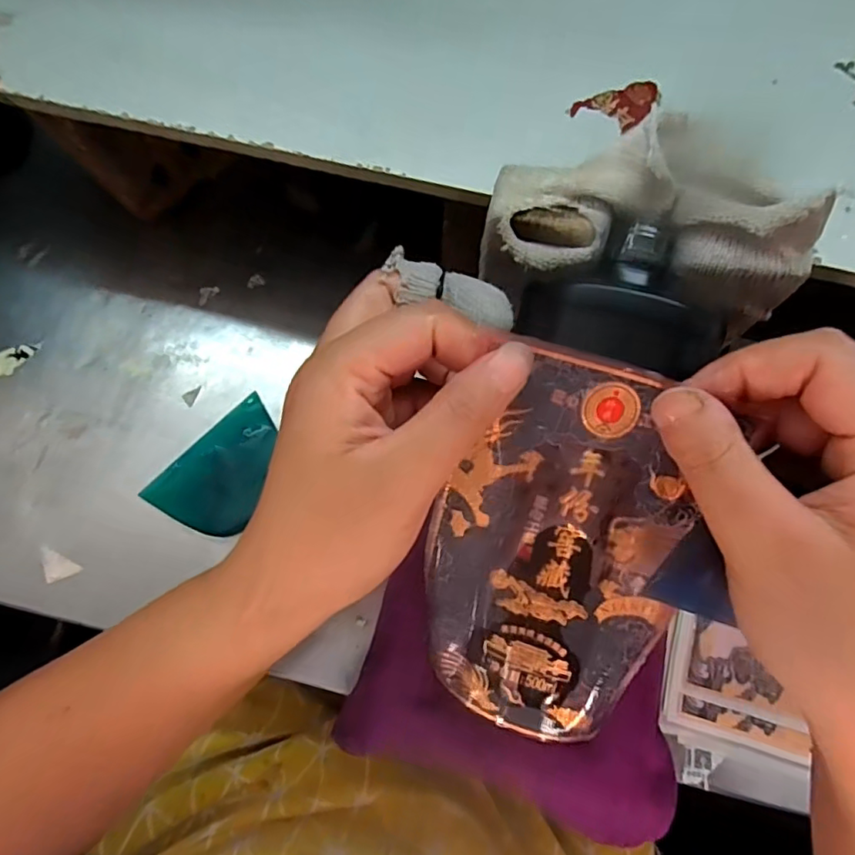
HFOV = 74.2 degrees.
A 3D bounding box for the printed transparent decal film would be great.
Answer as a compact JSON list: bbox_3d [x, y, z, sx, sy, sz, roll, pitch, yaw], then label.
[{"bbox_3d":[0.046,0.044,0.206,0.085,0.010,0.134,16,99,8],"label":"printed transparent decal film"}]

